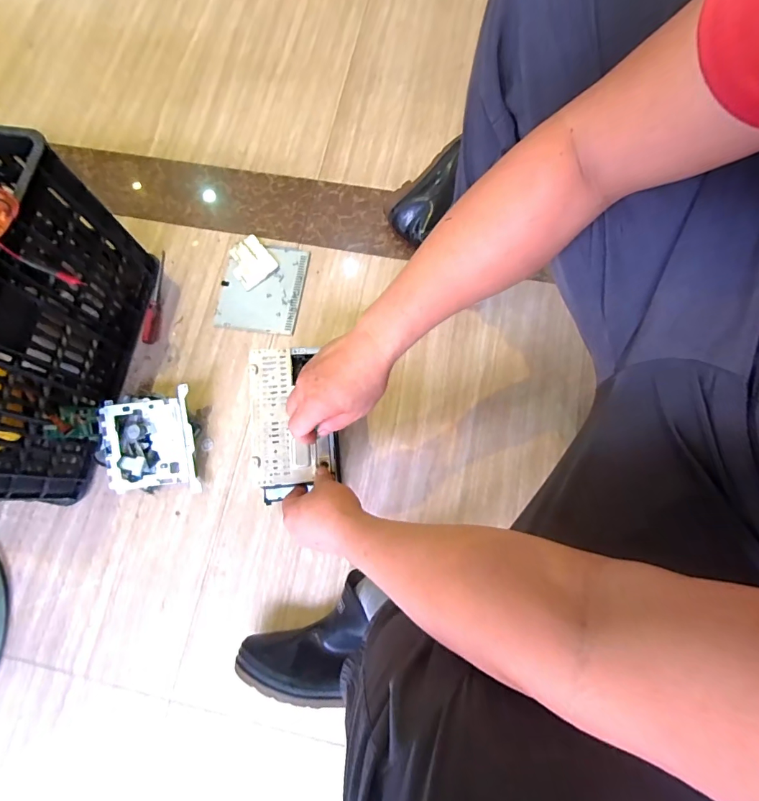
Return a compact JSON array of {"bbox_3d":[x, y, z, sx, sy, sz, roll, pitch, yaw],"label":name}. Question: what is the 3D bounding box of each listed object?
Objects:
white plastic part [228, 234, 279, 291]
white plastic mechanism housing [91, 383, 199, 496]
[{"bbox_3d":[-0.248,-0.266,0.782,0.078,0.014,0.092,-37,77,-8],"label":"white plastic part"},{"bbox_3d":[-0.381,0.069,0.675,0.149,0.034,0.159,-3,92,-1],"label":"white plastic mechanism housing"}]

